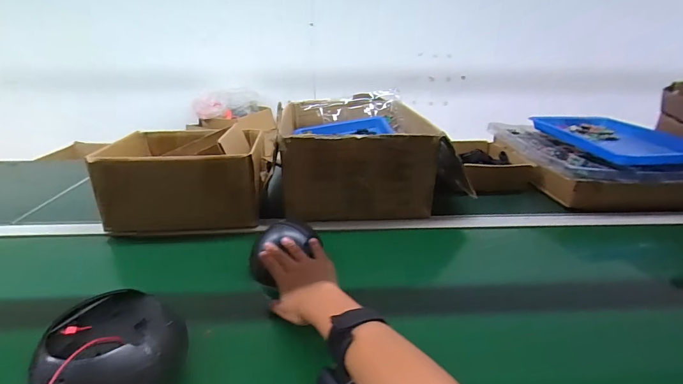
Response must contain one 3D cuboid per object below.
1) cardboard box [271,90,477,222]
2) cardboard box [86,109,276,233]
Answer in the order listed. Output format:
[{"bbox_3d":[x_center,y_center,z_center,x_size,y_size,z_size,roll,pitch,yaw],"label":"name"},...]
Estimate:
[{"bbox_3d":[0.017,-0.111,0.875,0.333,0.165,0.435,-5,25,-11],"label":"cardboard box"},{"bbox_3d":[-0.303,-0.040,0.759,0.306,0.153,0.222,-3,25,-7],"label":"cardboard box"}]

